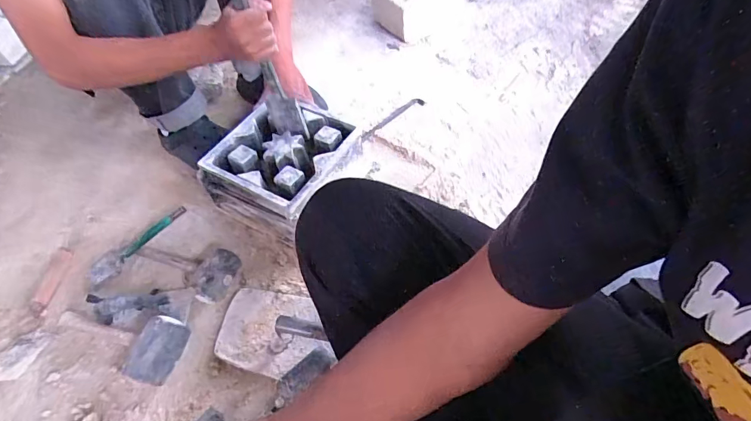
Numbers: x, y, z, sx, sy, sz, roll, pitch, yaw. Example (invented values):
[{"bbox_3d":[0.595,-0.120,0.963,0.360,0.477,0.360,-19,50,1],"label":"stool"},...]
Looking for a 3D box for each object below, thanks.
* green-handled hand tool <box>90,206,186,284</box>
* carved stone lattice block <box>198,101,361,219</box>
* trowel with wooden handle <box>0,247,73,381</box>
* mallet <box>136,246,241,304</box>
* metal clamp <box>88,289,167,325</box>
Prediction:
[{"bbox_3d":[-0.458,0.060,0.817,0.226,0.023,0.063,-34,55,7],"label":"green-handled hand tool"},{"bbox_3d":[-0.169,-0.105,0.804,0.226,0.070,0.231,22,59,20],"label":"carved stone lattice block"},{"bbox_3d":[-0.617,0.179,0.781,0.061,0.042,0.268,-5,53,4],"label":"trowel with wooden handle"},{"bbox_3d":[-0.353,0.102,0.779,0.217,0.058,0.093,9,54,28],"label":"mallet"},{"bbox_3d":[-0.429,0.162,0.734,0.145,0.045,0.045,-9,53,0],"label":"metal clamp"}]

